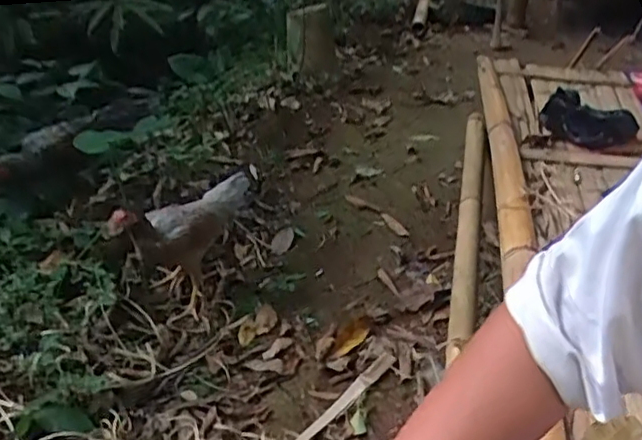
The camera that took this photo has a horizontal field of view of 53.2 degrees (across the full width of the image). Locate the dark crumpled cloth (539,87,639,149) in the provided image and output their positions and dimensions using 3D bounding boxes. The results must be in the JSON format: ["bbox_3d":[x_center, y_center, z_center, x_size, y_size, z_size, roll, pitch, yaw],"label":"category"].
[{"bbox_3d":[0.576,-0.232,1.423,0.145,0.058,0.222,-11,36,-19],"label":"dark crumpled cloth"}]

